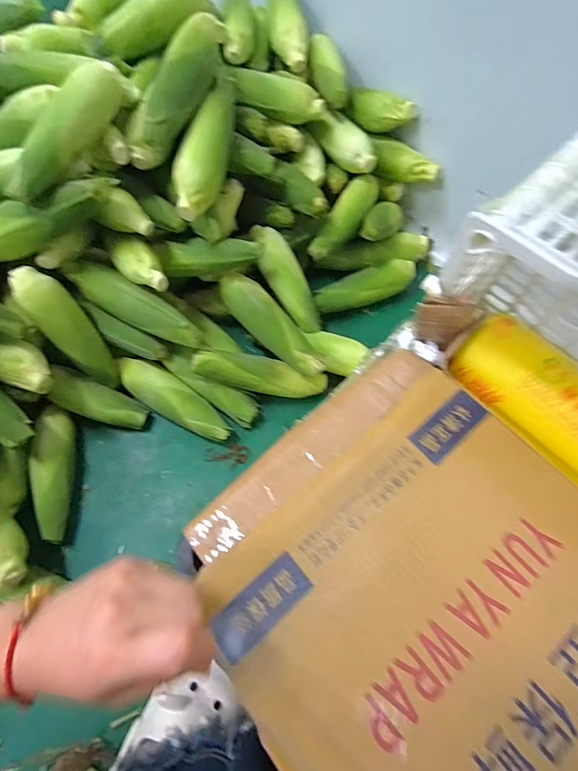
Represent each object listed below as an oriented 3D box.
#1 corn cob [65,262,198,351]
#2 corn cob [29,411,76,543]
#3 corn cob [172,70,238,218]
[{"bbox_3d":[-0.247,-0.129,0.620,0.234,0.055,0.059,29,68,14],"label":"corn cob"},{"bbox_3d":[-0.375,0.134,0.626,0.055,0.052,0.212,-8,64,-3],"label":"corn cob"},{"bbox_3d":[-0.119,-0.360,0.590,0.060,0.059,0.245,13,78,7],"label":"corn cob"}]

